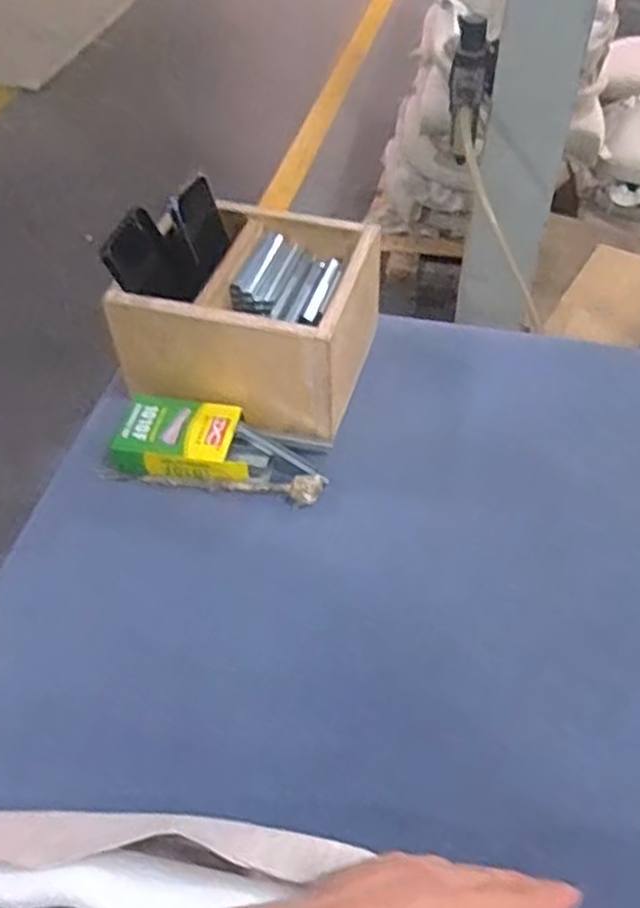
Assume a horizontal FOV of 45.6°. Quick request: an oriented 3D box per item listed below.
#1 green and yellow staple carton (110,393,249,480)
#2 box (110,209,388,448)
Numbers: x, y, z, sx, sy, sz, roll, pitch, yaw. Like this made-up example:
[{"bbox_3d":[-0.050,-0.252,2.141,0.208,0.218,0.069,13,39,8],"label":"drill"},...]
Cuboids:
[{"bbox_3d":[-0.128,-0.017,0.733,0.126,0.030,0.085,7,49,7],"label":"green and yellow staple carton"},{"bbox_3d":[-0.064,-0.141,0.780,0.218,0.126,0.203,14,50,13],"label":"box"}]

